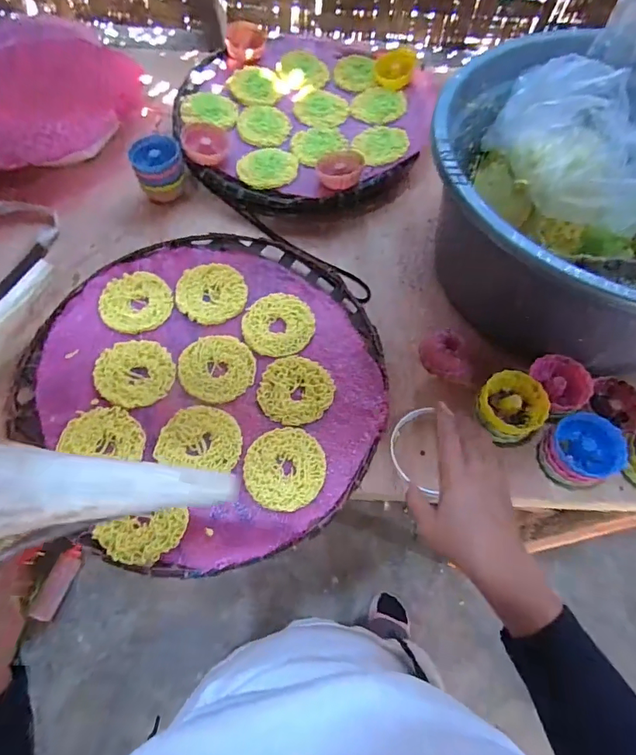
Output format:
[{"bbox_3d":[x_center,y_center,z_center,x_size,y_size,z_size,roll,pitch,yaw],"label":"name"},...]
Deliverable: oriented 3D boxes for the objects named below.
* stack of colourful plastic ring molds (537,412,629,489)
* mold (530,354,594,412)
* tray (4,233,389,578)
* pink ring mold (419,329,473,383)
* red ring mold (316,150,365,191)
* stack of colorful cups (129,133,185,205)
[{"bbox_3d":[0.257,0.073,0.432,0.077,0.050,0.064,-19,65,-11],"label":"stack of colourful plastic ring molds"},{"bbox_3d":[0.256,0.007,0.468,0.059,0.019,0.058,17,84,24],"label":"mold"},{"bbox_3d":[-0.107,-0.004,0.475,0.343,0.022,0.376,1,63,-1],"label":"tray"},{"bbox_3d":[0.146,-0.025,0.499,0.053,0.031,0.056,-1,63,-2],"label":"pink ring mold"},{"bbox_3d":[0.028,-0.269,0.573,0.056,0.018,0.061,1,63,-1],"label":"red ring mold"},{"bbox_3d":[-0.203,-0.266,0.572,0.063,0.063,0.056,-20,65,-11],"label":"stack of colorful cups"}]

